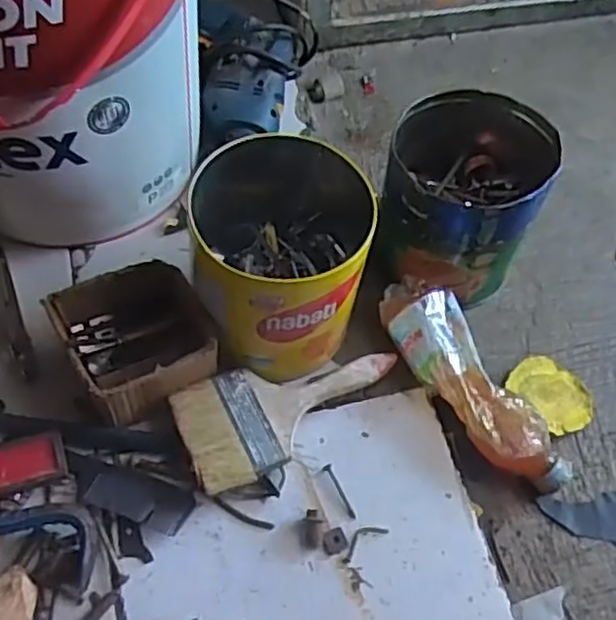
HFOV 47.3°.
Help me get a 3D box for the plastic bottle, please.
[{"bbox_3d":[0.146,0.067,0.633,0.070,0.058,0.223,-26,64,-18],"label":"plastic bottle"}]

